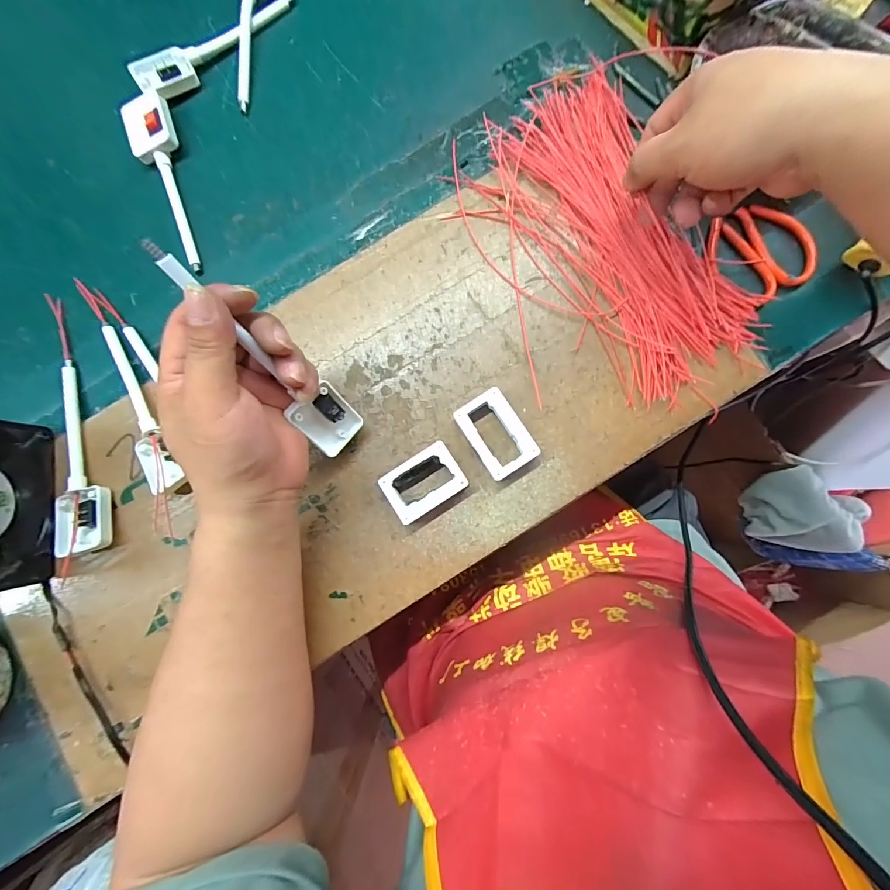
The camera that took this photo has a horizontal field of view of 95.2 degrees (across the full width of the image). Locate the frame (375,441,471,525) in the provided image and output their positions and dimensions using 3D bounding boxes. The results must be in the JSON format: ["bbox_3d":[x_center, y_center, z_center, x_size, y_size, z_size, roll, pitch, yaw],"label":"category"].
[{"bbox_3d":[-0.016,0.028,0.305,0.057,0.019,0.040,-33,83,-1],"label":"frame"}]

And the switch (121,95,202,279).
[{"bbox_3d":[-0.239,-0.218,0.342,0.037,0.020,0.155,-12,83,1],"label":"switch"}]

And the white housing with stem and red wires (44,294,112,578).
[{"bbox_3d":[-0.297,-0.017,0.319,0.039,0.022,0.218,-16,83,1],"label":"white housing with stem and red wires"}]

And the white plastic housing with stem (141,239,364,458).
[{"bbox_3d":[-0.104,-0.049,0.248,0.035,0.160,0.020,-37,47,-2],"label":"white plastic housing with stem"}]

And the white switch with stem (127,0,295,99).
[{"bbox_3d":[-0.203,-0.357,0.356,0.151,0.020,0.038,-44,84,-2],"label":"white switch with stem"}]

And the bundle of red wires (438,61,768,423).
[{"bbox_3d":[0.116,-0.159,0.320,0.167,0.017,0.273,-30,84,-1],"label":"bundle of red wires"}]

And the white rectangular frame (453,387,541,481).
[{"bbox_3d":[0.039,-0.008,0.308,0.040,0.016,0.061,-32,83,-1],"label":"white rectangular frame"}]

